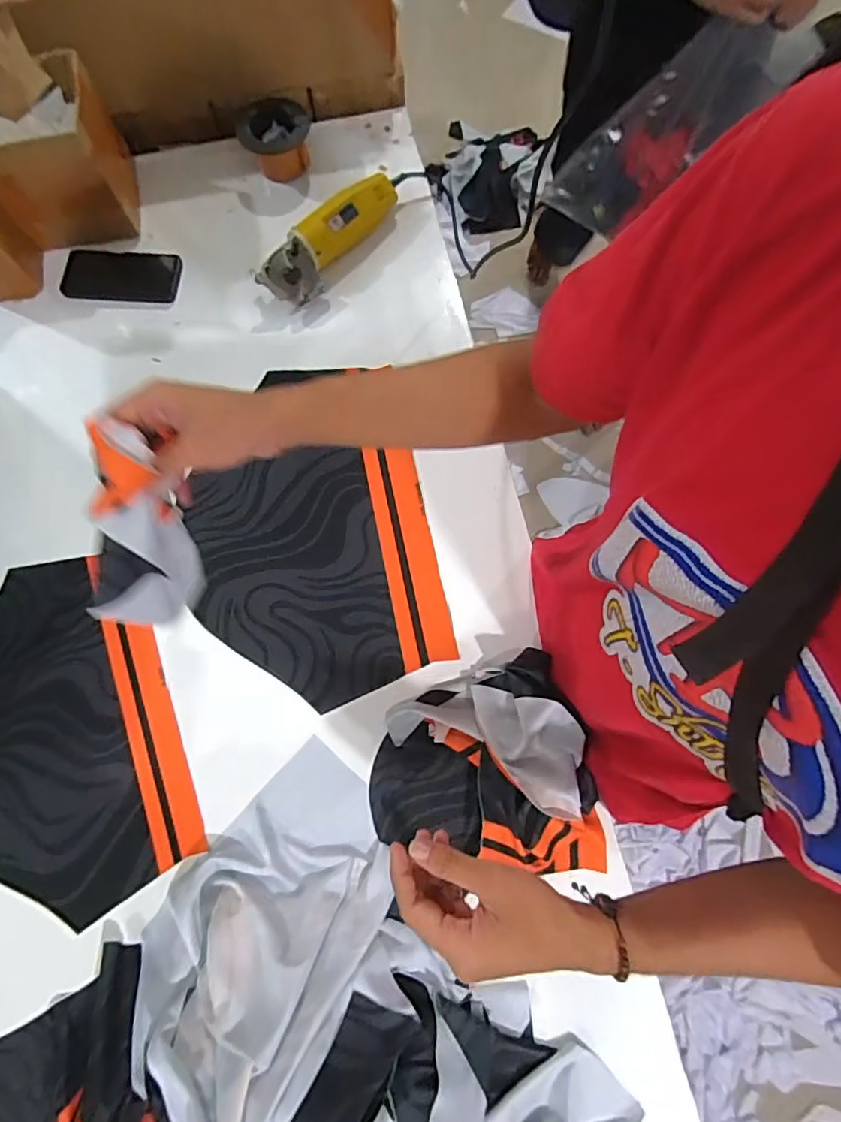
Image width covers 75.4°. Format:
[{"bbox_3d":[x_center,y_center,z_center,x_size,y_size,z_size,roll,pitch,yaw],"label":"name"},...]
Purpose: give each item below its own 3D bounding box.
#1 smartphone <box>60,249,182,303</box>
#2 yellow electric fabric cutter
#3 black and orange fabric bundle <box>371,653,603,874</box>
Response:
[{"bbox_3d":[-0.443,-0.430,0.812,0.172,0.016,0.089,2,73,2],"label":"smartphone"},{"bbox_3d":[-0.123,-0.463,0.787,0.247,0.064,0.074,-40,77,-10],"label":"yellow electric fabric cutter"},{"bbox_3d":[0.062,0.233,0.572,0.228,0.061,0.219,-17,74,-4],"label":"black and orange fabric bundle"}]

